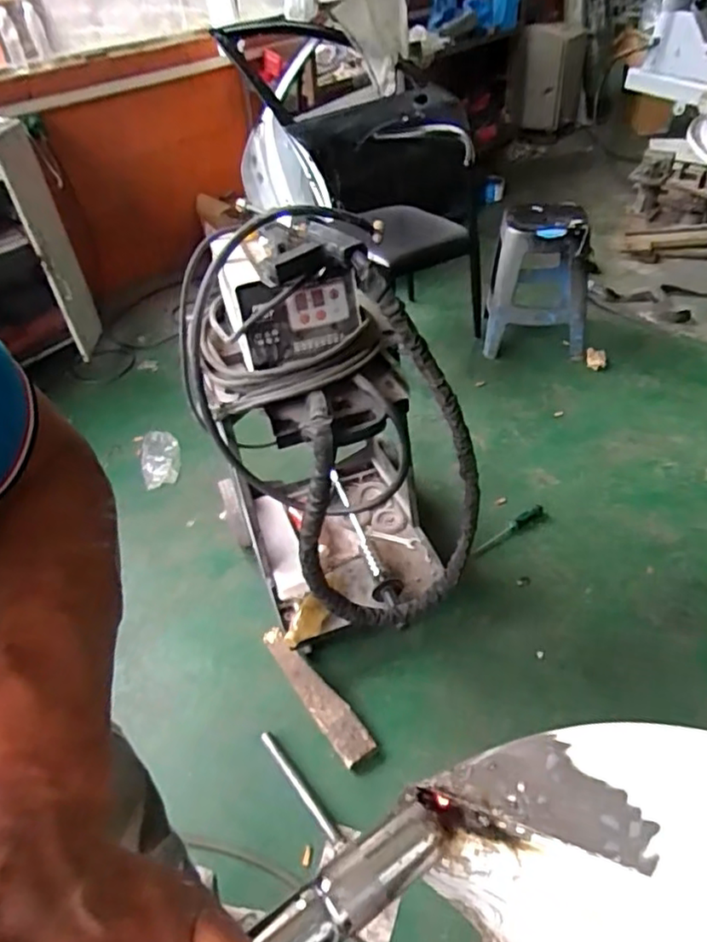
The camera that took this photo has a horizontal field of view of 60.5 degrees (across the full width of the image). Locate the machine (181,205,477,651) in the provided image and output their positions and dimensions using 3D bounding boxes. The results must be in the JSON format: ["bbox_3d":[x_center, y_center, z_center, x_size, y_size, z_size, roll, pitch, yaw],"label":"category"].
[{"bbox_3d":[-0.066,-0.081,1.294,0.462,0.793,0.627,-14,42,-9],"label":"machine"}]

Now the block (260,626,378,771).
[{"bbox_3d":[-0.089,0.484,1.338,0.074,0.034,0.356,-30,47,-25],"label":"block"}]

